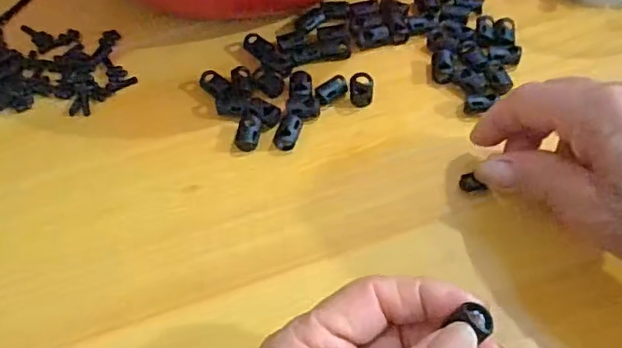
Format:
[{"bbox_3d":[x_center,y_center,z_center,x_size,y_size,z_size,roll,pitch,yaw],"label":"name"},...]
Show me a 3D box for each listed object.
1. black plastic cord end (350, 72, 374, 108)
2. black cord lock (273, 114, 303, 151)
[{"bbox_3d":[0.030,-0.051,0.348,0.013,0.015,0.013,-2,55,3],"label":"black plastic cord end"},{"bbox_3d":[-0.014,-0.025,0.338,0.013,0.006,0.021,18,59,16],"label":"black cord lock"}]

